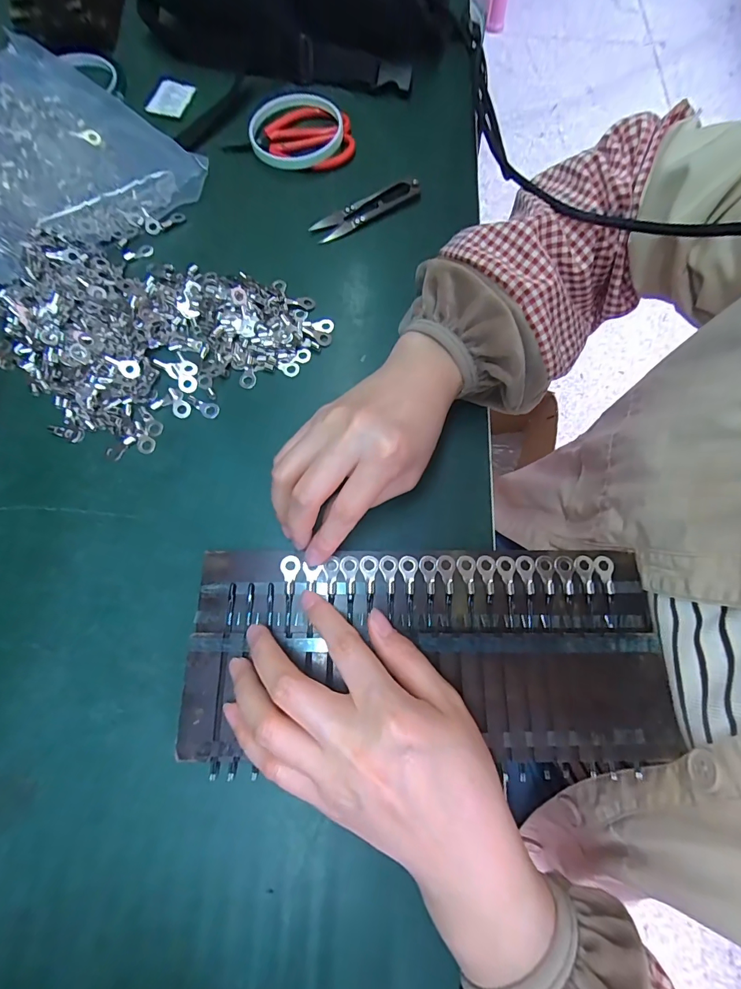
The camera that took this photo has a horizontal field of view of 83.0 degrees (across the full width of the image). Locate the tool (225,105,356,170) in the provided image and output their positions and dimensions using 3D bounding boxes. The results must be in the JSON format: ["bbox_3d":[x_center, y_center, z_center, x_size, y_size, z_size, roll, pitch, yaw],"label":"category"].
[{"bbox_3d":[-0.071,-0.311,0.370,0.111,0.019,0.061,-2,71,-2],"label":"tool"}]

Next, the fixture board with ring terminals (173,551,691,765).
[{"bbox_3d":[0.031,0.088,0.242,0.266,0.010,0.123,4,71,2],"label":"fixture board with ring terminals"}]

